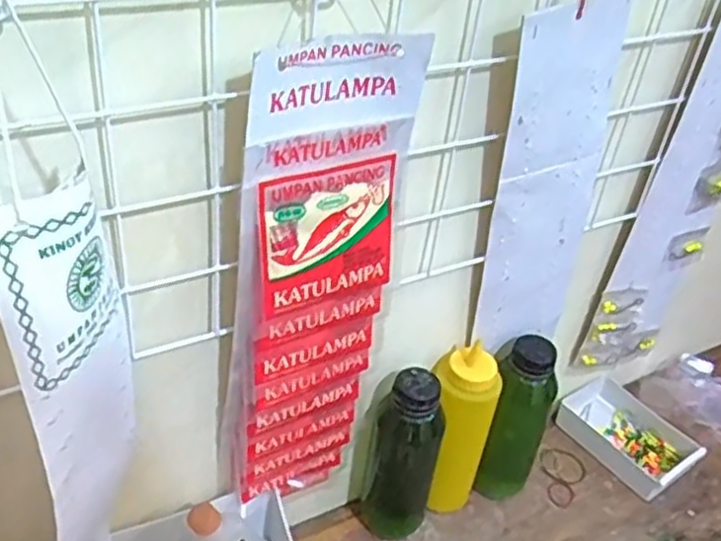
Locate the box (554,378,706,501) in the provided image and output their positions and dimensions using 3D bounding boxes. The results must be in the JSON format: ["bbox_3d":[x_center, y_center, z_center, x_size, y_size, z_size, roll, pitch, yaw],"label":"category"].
[{"bbox_3d":[0.298,0.184,0.850,0.096,0.036,0.151,-23,47,-34],"label":"box"}]

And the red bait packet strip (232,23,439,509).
[{"bbox_3d":[-0.033,0.032,0.536,0.116,0.395,0.025,-14,40,-28],"label":"red bait packet strip"}]

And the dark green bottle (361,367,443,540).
[{"bbox_3d":[0.041,0.173,0.694,0.059,0.188,0.050,-26,48,-36],"label":"dark green bottle"}]

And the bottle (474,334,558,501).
[{"bbox_3d":[0.151,0.150,0.742,0.057,0.193,0.061,23,40,20],"label":"bottle"}]

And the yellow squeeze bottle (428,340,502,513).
[{"bbox_3d":[0.091,0.157,0.725,0.056,0.185,0.055,4,37,-3],"label":"yellow squeeze bottle"}]

